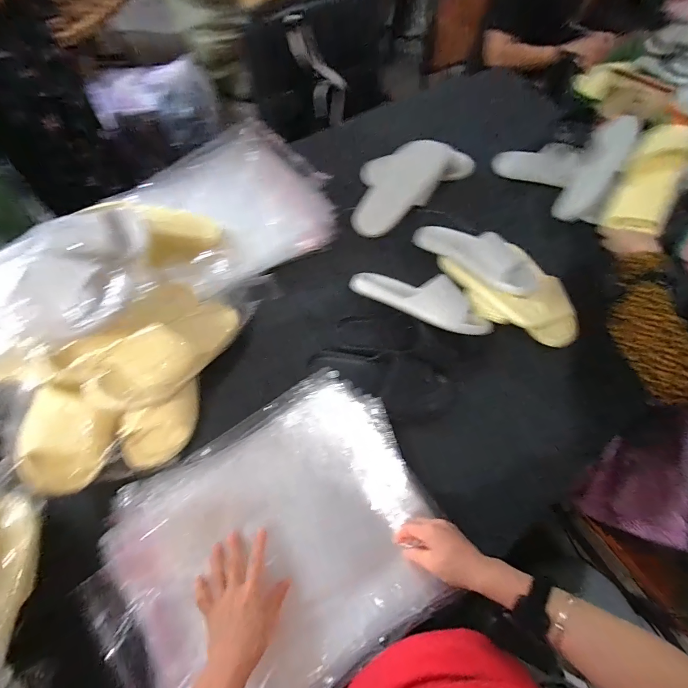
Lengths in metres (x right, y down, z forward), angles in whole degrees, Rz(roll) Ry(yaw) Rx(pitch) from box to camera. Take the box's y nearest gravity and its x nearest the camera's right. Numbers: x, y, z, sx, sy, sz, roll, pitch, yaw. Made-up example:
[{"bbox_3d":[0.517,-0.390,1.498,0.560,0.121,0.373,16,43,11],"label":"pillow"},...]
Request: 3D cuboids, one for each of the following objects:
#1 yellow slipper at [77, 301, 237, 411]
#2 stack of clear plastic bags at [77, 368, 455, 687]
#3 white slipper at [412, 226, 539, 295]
[{"bbox_3d":[-0.266,0.005,0.566,0.100,0.057,0.261,33,46,13],"label":"yellow slipper"},{"bbox_3d":[-0.093,0.269,0.487,0.432,0.052,0.347,-31,69,-17],"label":"stack of clear plastic bags"},{"bbox_3d":[0.247,-0.183,0.701,0.097,0.070,0.262,-39,55,-20],"label":"white slipper"}]

